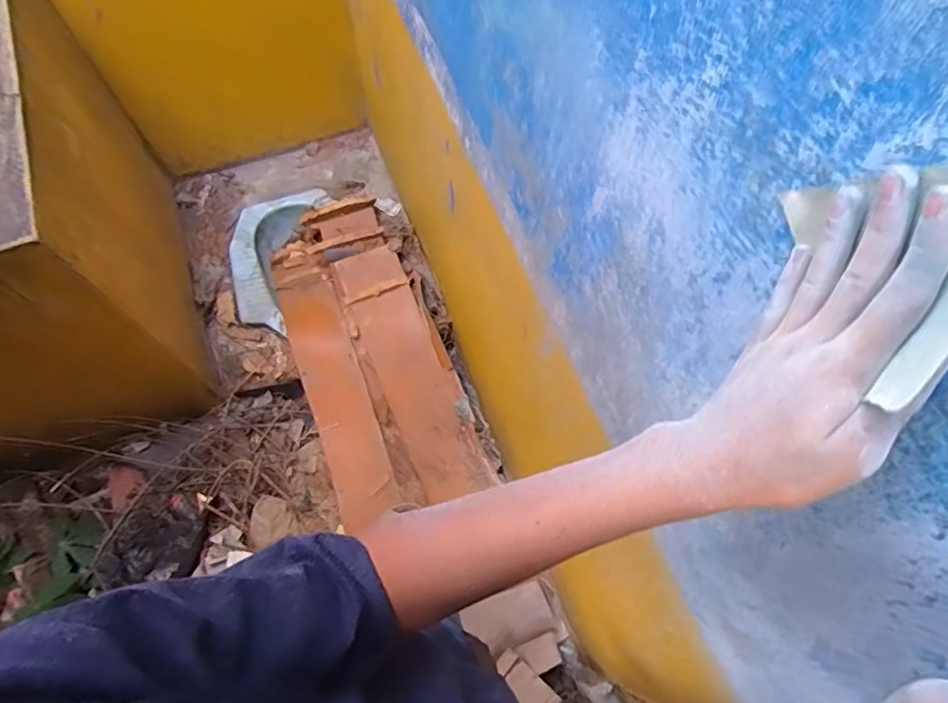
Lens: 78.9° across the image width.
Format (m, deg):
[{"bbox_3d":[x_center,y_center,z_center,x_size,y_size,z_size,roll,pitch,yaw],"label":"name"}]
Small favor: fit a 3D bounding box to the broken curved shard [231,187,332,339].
[{"bbox_3d":[-0.577,-0.291,1.631,0.206,0.050,0.449,11,67,2],"label":"broken curved shard"}]

